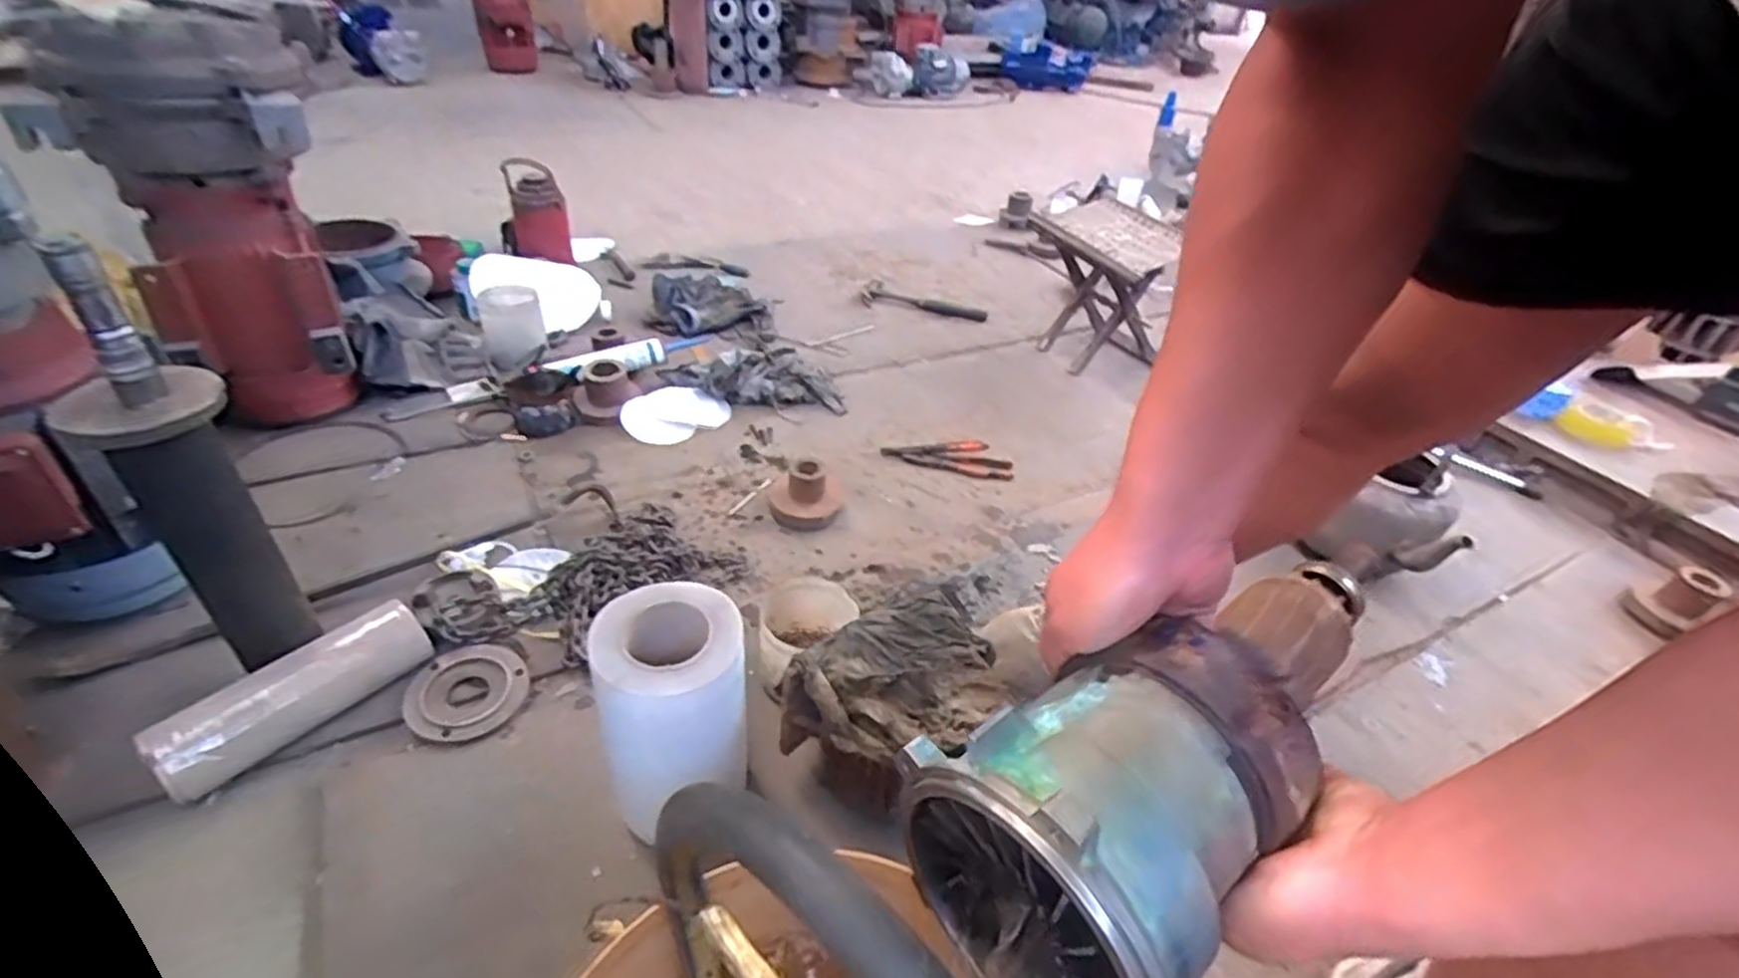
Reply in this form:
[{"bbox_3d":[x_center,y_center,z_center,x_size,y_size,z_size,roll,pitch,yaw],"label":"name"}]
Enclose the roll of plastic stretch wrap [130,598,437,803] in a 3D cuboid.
[{"bbox_3d":[-0.652,0.231,0.890,0.078,0.078,0.269,28,41,28],"label":"roll of plastic stretch wrap"}]

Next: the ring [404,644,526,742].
[{"bbox_3d":[-0.486,0.245,0.942,0.133,0.017,0.131,4,35,-3],"label":"ring"}]

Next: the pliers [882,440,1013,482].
[{"bbox_3d":[0.143,-0.060,1.437,0.230,0.016,0.097,6,35,0],"label":"pliers"}]

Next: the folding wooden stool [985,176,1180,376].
[{"bbox_3d":[0.512,-0.448,1.755,0.284,0.331,0.343,-19,42,-30],"label":"folding wooden stool"}]

